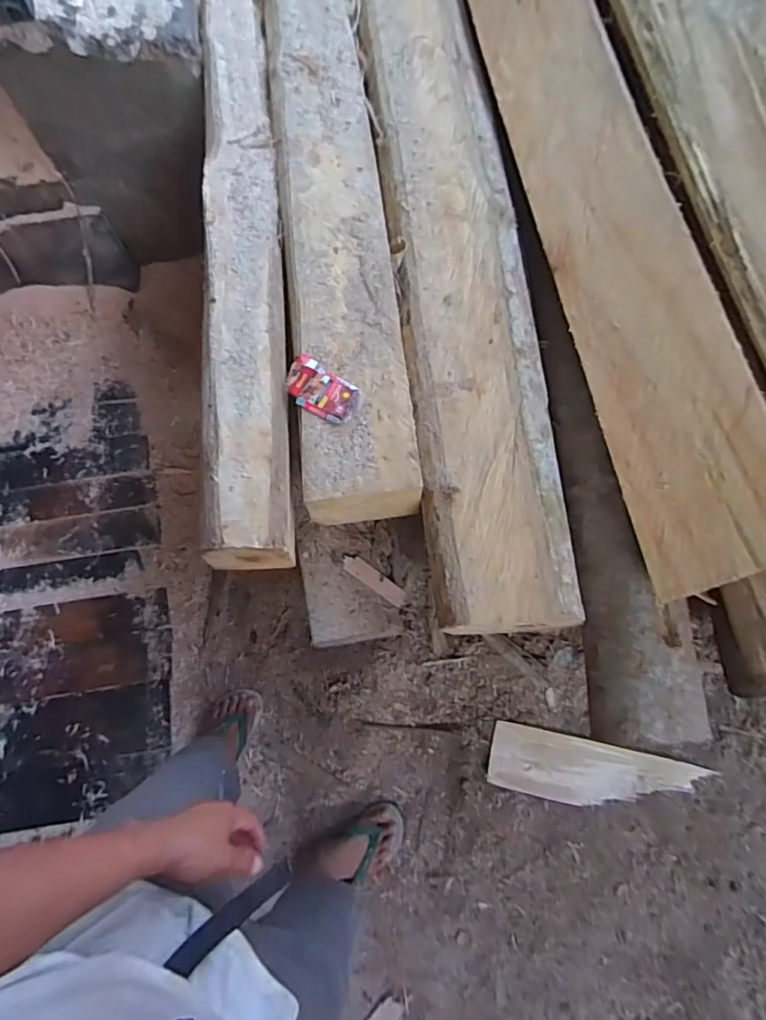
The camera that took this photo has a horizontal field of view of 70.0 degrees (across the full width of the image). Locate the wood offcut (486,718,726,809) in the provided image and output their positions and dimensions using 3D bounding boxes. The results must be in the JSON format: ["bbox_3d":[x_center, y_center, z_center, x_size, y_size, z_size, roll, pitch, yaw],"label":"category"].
[{"bbox_3d":[0.458,0.576,1.196,0.430,0.023,0.138,8,84,9],"label":"wood offcut"}]

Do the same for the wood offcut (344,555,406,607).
[{"bbox_3d":[-0.017,0.151,1.185,0.154,0.004,0.039,36,68,1],"label":"wood offcut"}]

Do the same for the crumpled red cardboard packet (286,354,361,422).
[{"bbox_3d":[-0.109,-0.206,0.939,0.142,0.011,0.082,34,76,11],"label":"crumpled red cardboard packet"}]

